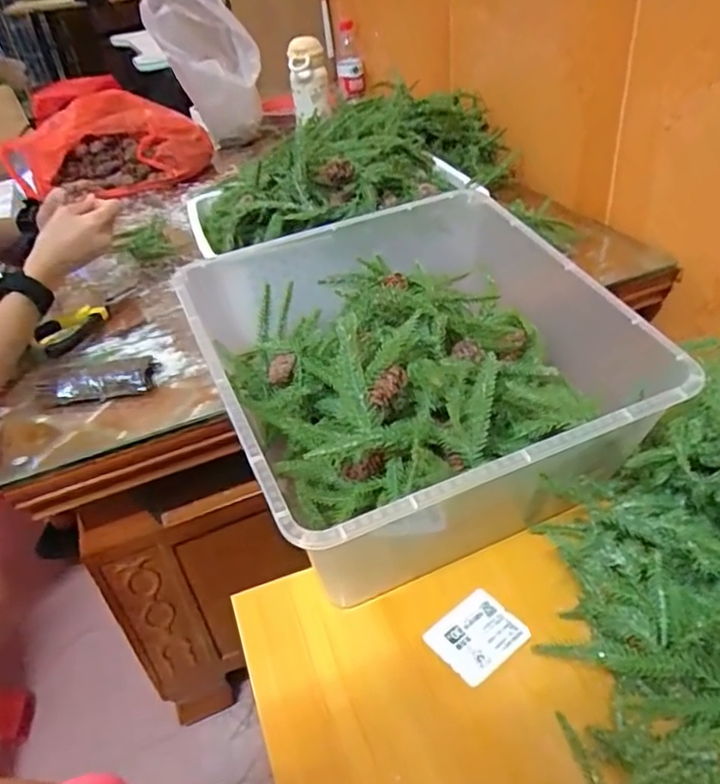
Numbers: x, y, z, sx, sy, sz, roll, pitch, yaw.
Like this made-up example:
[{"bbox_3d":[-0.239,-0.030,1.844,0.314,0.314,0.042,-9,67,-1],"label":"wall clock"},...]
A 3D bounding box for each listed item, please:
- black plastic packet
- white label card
[{"bbox_3d":[-0.266,-0.009,0.637,0.117,0.029,0.035,-14,38,-7],"label":"black plastic packet"},{"bbox_3d":[0.080,0.166,0.428,0.059,0.004,0.049,-28,46,-28],"label":"white label card"}]

